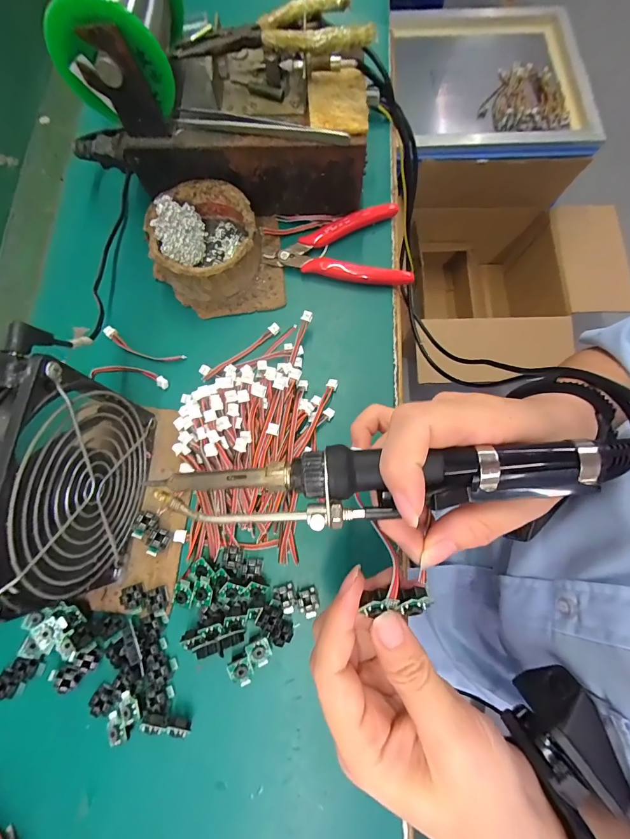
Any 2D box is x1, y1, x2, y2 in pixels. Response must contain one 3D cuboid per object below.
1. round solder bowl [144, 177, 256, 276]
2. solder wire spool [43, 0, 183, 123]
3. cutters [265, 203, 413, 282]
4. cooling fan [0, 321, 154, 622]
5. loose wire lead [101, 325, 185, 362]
[{"bbox_3d":[-0.088,-0.144,0.293,0.081,0.040,0.080,0,76,-1],"label":"round solder bowl"},{"bbox_3d":[-0.123,-0.255,0.228,0.069,0.056,0.084,3,76,0],"label":"solder wire spool"},{"bbox_3d":[0.024,-0.156,0.312,0.121,0.014,0.072,9,76,1],"label":"cutters"},{"bbox_3d":[-0.137,0.034,0.208,0.025,0.130,0.126,7,76,1],"label":"cooling fan"},{"bbox_3d":[-0.141,-0.058,0.296,0.072,0.005,0.014,22,78,5],"label":"loose wire lead"}]

